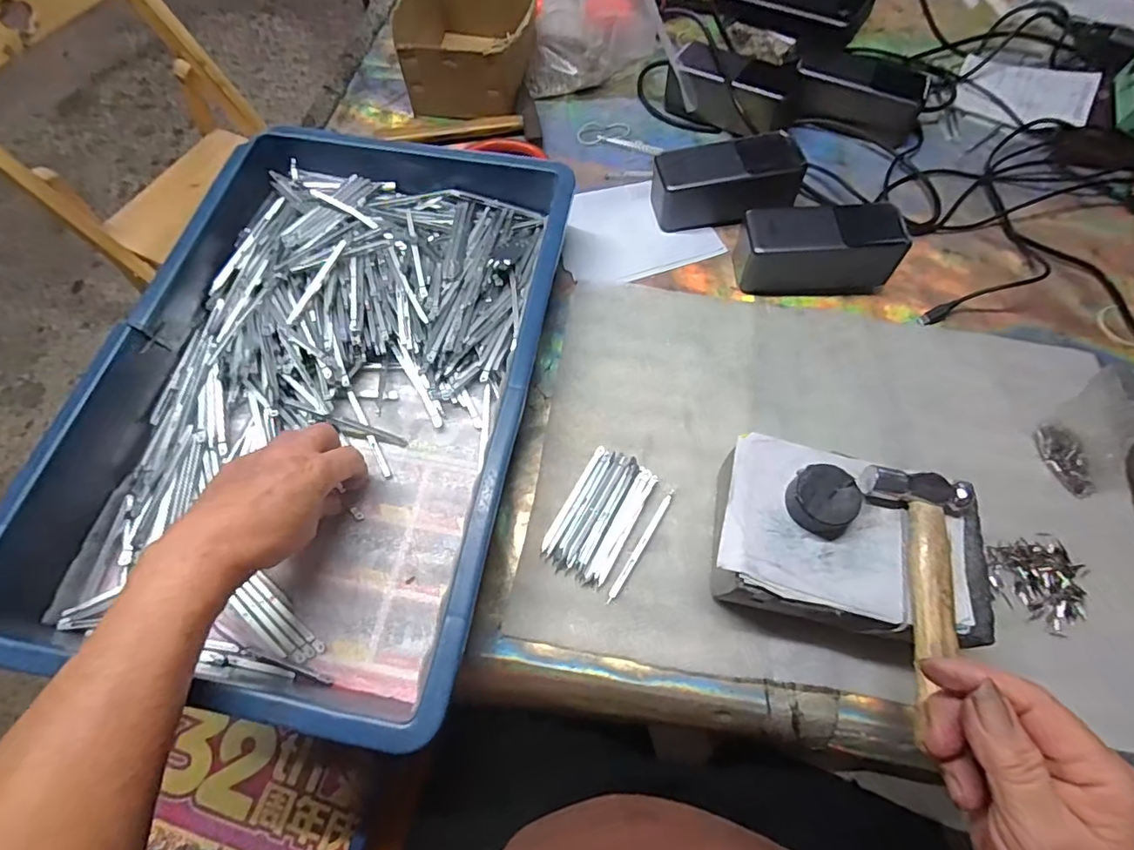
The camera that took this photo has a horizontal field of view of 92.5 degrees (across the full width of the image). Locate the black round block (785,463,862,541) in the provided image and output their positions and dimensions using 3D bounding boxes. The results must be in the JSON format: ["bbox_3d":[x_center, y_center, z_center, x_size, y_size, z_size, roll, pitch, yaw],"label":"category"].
[{"bbox_3d":[0.156,0.045,0.331,0.039,0.018,0.039,0,65,0],"label":"black round block"}]

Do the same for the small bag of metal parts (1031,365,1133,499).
[{"bbox_3d":[0.382,0.006,0.384,0.031,0.086,0.070,-19,67,-9],"label":"small bag of metal parts"}]

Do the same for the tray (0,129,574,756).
[{"bbox_3d":[-0.169,-0.033,0.408,0.284,0.090,0.426,9,67,5],"label":"tray"}]

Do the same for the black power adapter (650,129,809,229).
[{"bbox_3d":[0.147,-0.223,0.506,0.127,0.053,0.059,-11,67,-3],"label":"black power adapter"}]

